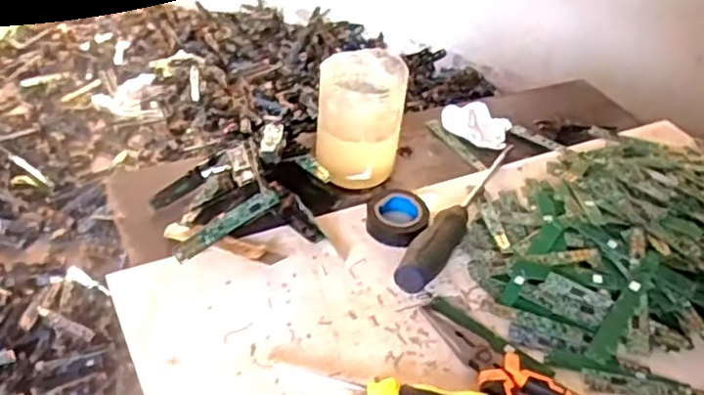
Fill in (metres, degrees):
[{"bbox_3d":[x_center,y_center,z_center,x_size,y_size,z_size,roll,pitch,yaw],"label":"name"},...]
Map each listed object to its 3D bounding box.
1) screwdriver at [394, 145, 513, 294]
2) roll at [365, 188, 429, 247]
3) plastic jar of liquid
[{"bbox_3d":[0.095,0.007,0.583,0.026,0.030,0.234,22,41,18],"label":"screwdriver"},{"bbox_3d":[0.038,0.019,0.573,0.050,0.024,0.056,19,40,15],"label":"roll"},{"bbox_3d":[0.006,-0.071,0.621,0.073,0.108,0.077,4,38,-3],"label":"plastic jar of liquid"}]

